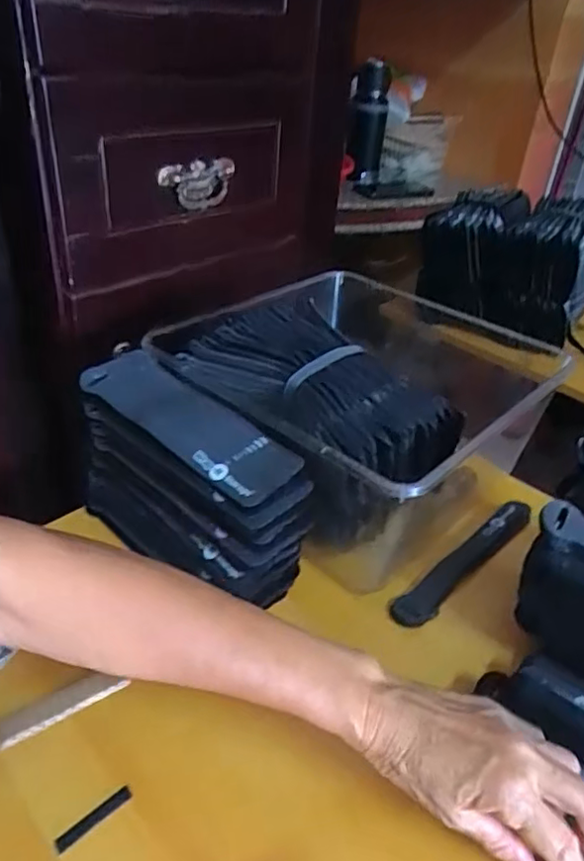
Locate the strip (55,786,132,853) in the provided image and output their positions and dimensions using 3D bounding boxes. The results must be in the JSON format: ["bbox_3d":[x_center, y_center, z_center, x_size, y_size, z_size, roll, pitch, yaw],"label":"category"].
[{"bbox_3d":[-0.116,0.229,0.358,0.046,0.004,0.009,-27,46,-37],"label":"strip"}]

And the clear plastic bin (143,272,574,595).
[{"bbox_3d":[0.048,-0.023,0.589,0.309,0.156,0.259,31,43,32],"label":"clear plastic bin"}]

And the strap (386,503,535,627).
[{"bbox_3d":[0.160,0.109,0.540,0.205,0.007,0.030,-27,46,-36],"label":"strap"}]

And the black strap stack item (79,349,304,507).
[{"bbox_3d":[-0.082,-0.008,0.479,0.201,0.016,0.071,27,41,28],"label":"black strap stack item"}]

